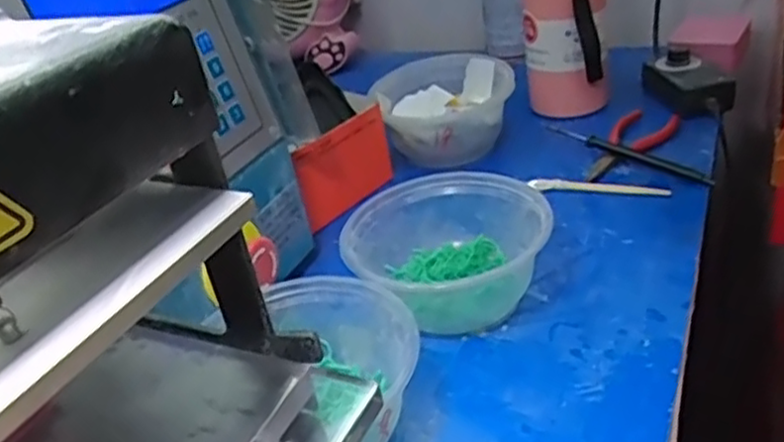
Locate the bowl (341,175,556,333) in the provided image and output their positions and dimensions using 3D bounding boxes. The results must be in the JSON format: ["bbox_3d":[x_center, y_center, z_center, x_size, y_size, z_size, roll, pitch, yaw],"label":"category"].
[{"bbox_3d":[0.031,0.016,0.471,0.126,0.058,0.118,-8,30,5],"label":"bowl"}]

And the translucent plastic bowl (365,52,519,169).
[{"bbox_3d":[0.049,-0.109,0.669,0.126,0.068,0.126,-8,30,5],"label":"translucent plastic bowl"}]

